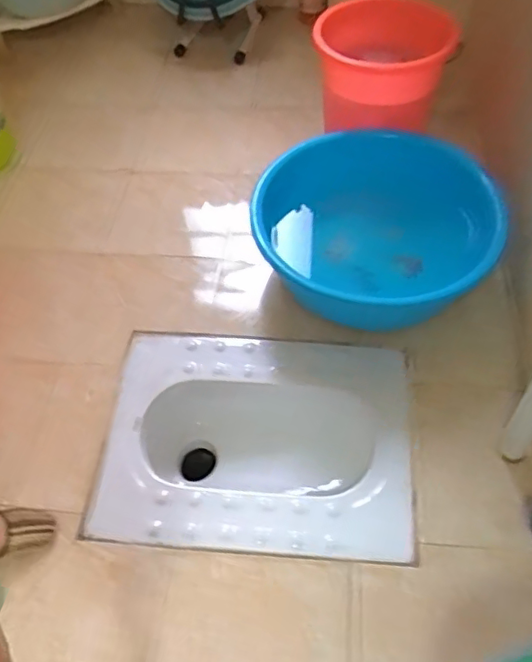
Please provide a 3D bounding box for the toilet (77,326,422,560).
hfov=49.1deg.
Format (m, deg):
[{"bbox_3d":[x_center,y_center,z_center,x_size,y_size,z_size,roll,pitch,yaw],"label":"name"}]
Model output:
[{"bbox_3d":[-0.018,0.225,1.122,0.558,0.165,0.432,5,54,4],"label":"toilet"}]

